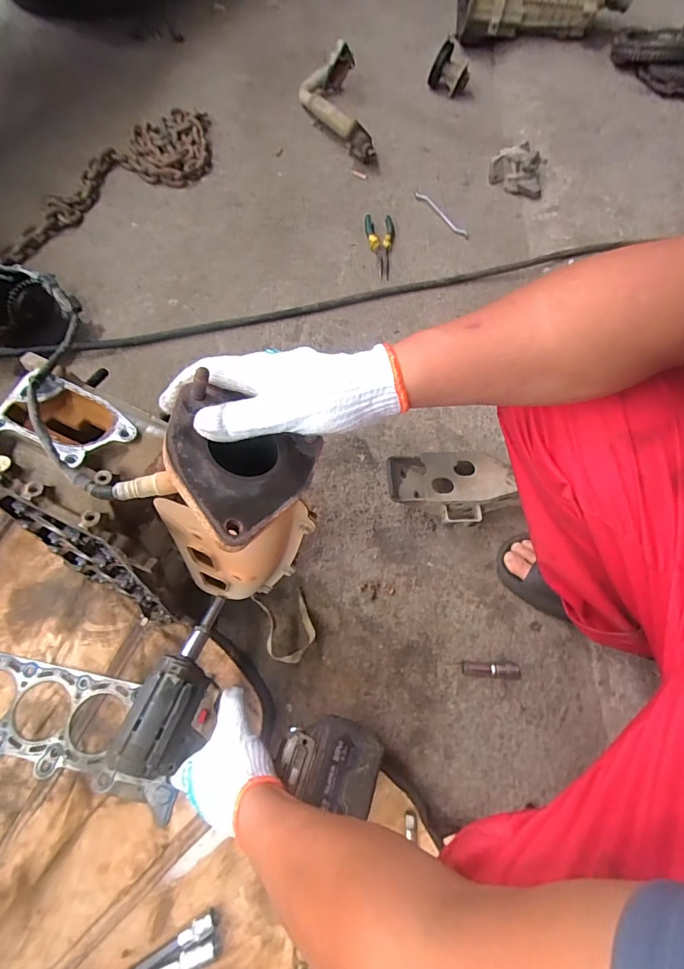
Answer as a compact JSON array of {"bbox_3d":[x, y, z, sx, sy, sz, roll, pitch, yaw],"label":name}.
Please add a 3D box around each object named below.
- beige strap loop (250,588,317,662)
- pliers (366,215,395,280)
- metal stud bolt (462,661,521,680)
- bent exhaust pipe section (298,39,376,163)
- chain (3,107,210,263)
[{"bbox_3d":[-0.077,0.198,0.611,0.069,0.060,0.102,-16,68,-11],"label":"beige strap loop"},{"bbox_3d":[0.091,-0.556,0.998,0.067,0.018,0.226,1,64,-3],"label":"pliers"},{"bbox_3d":[0.218,0.268,0.626,0.085,0.018,0.021,6,65,-1],"label":"metal stud bolt"},{"bbox_3d":[-0.021,-1.047,1.187,0.161,0.106,0.434,-5,65,-6],"label":"bent exhaust pipe section"},{"bbox_3d":[-0.552,-0.752,1.053,0.234,0.034,0.648,40,68,15],"label":"chain"}]

